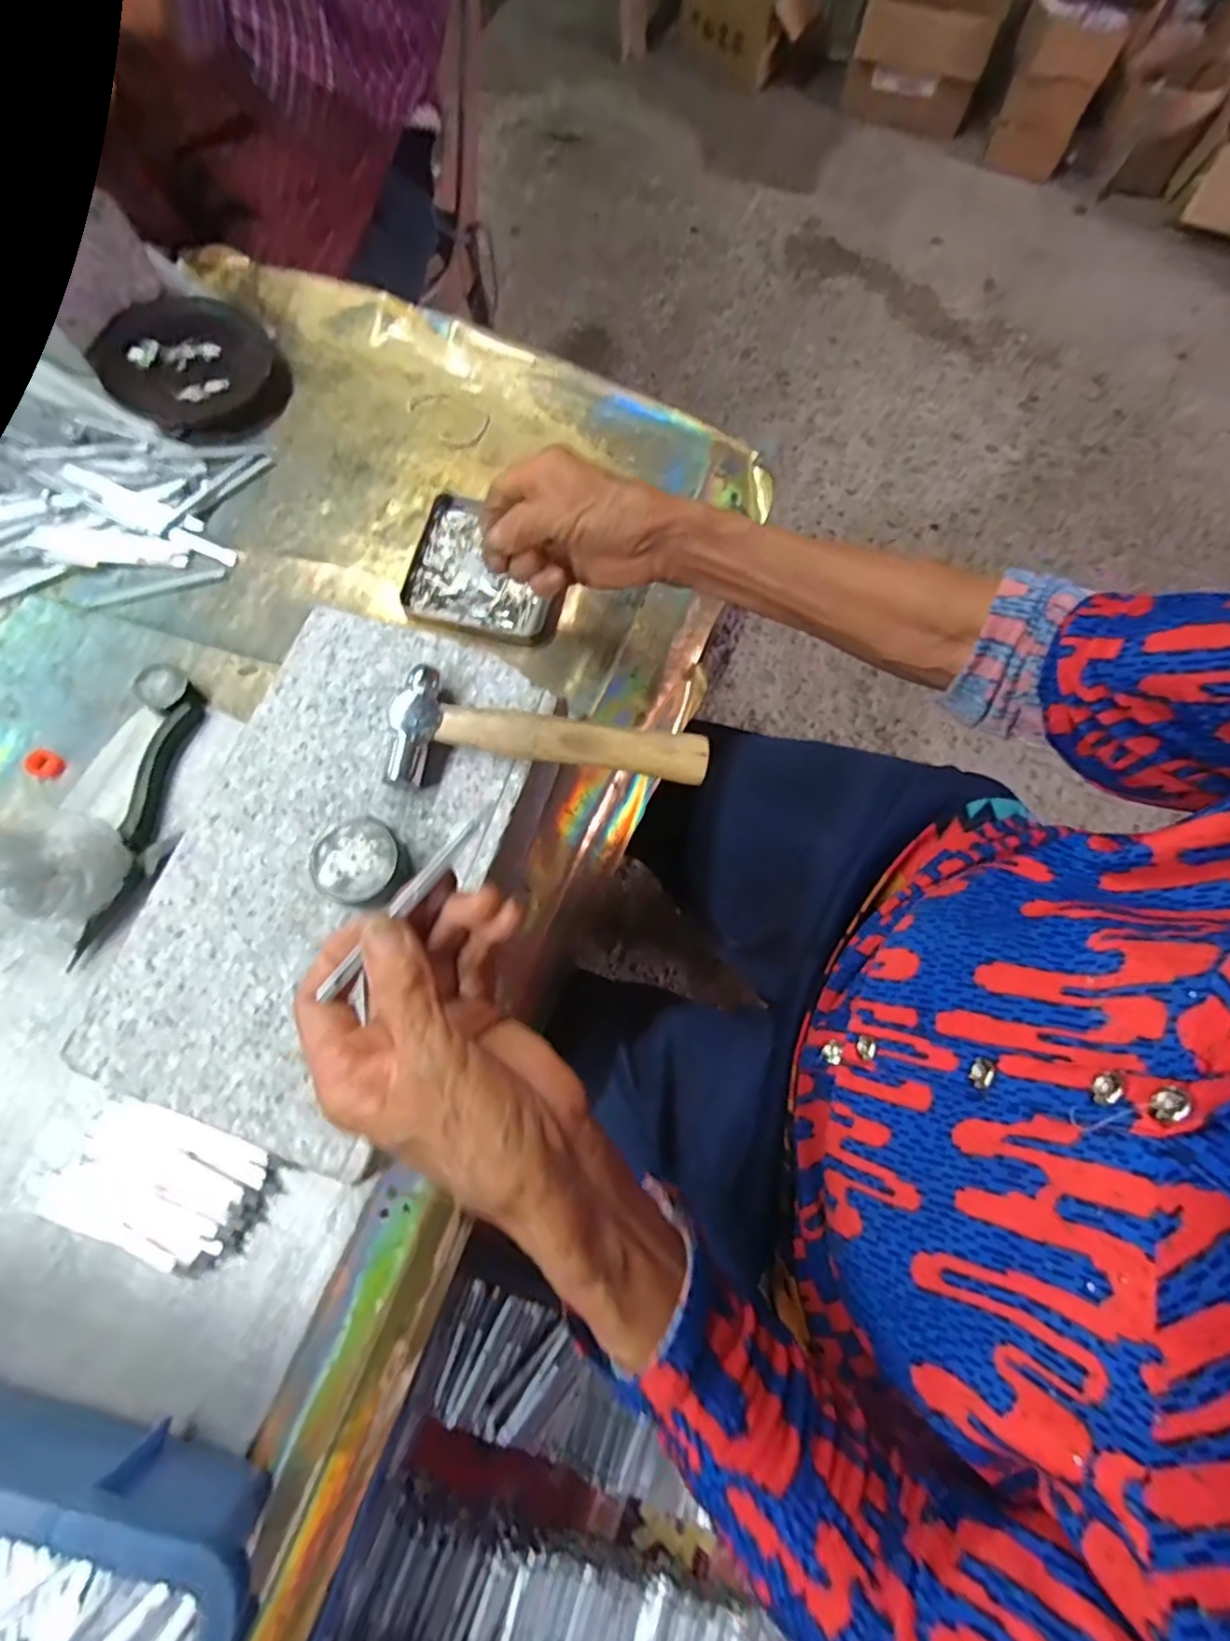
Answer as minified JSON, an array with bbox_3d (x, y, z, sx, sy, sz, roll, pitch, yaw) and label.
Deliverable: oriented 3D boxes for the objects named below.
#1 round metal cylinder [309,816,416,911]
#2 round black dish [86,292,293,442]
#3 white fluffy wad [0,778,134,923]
[{"bbox_3d":[-0.113,0.020,0.291,0.038,0.020,0.037,1,71,-2],"label":"round metal cylinder"},{"bbox_3d":[-0.312,-0.337,0.480,0.147,0.019,0.113,43,75,12],"label":"round black dish"},{"bbox_3d":[-0.293,0.021,0.341,0.059,0.066,0.053,33,73,9],"label":"white fluffy wad"}]

